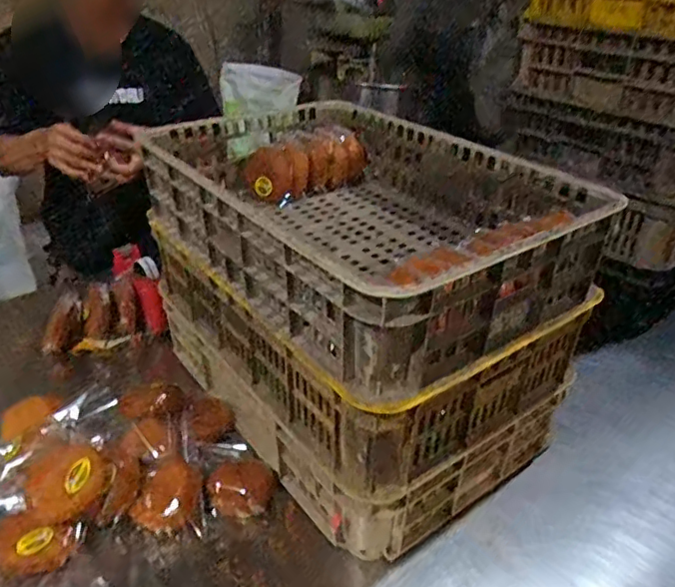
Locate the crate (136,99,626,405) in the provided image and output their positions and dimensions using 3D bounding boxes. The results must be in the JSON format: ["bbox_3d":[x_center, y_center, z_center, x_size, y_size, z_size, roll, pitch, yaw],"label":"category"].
[{"bbox_3d":[0.020,-0.122,0.828,0.410,0.149,0.603,-22,39,-32],"label":"crate"}]

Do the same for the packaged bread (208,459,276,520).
[{"bbox_3d":[-0.132,0.270,0.792,0.093,0.038,0.080,-5,33,-11],"label":"packaged bread"}]

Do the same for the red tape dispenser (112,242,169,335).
[{"bbox_3d":[-0.380,-0.027,1.114,0.057,0.080,0.209,-21,67,-31],"label":"red tape dispenser"}]

